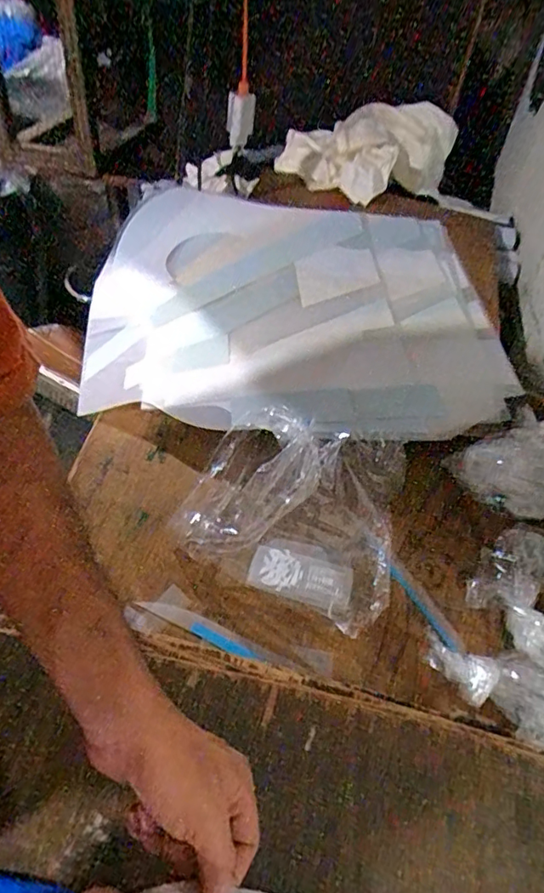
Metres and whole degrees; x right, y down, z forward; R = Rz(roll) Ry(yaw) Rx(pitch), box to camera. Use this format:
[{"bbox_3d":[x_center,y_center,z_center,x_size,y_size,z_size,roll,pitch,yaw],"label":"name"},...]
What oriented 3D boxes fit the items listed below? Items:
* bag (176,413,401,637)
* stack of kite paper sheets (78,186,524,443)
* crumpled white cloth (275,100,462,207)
[{"bbox_3d":[0.030,0.045,0.556,0.224,0.116,0.188,18,48,10],"label":"bag"},{"bbox_3d":[0.033,-0.217,0.786,0.591,0.069,0.515,5,50,-1],"label":"stack of kite paper sheets"},{"bbox_3d":[0.182,-0.570,1.019,0.298,0.128,0.195,-22,53,-24],"label":"crumpled white cloth"}]

